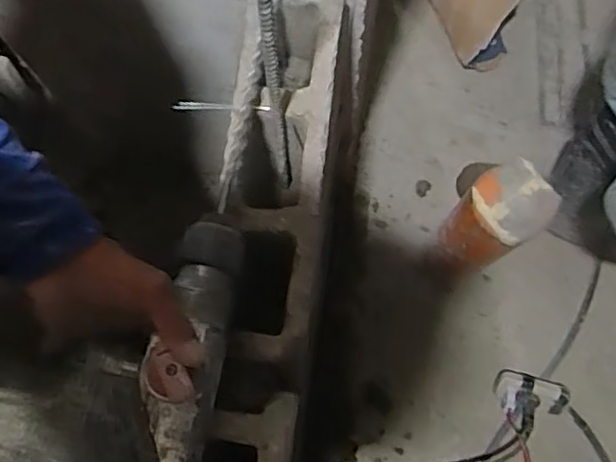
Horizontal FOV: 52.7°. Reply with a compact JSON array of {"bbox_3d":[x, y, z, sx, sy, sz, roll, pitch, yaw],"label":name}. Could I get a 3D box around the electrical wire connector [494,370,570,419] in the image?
[{"bbox_3d":[0.391,0.289,1.091,0.121,0.066,0.075,15,76,5],"label":"electrical wire connector"}]

